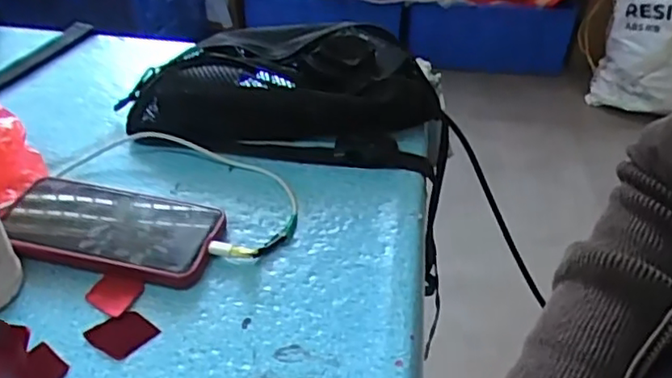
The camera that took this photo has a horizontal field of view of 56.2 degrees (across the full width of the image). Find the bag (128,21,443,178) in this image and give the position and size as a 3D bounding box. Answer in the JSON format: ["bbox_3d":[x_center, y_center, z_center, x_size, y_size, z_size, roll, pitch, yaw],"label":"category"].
[{"bbox_3d":[-0.040,-0.095,0.585,0.280,0.069,0.145,5,40,3],"label":"bag"}]

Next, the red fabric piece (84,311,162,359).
[{"bbox_3d":[-0.138,0.093,0.407,0.034,0.004,0.034,27,46,27],"label":"red fabric piece"}]

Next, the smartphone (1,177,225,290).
[{"bbox_3d":[-0.166,0.029,0.470,0.155,0.018,0.078,10,40,9],"label":"smartphone"}]

